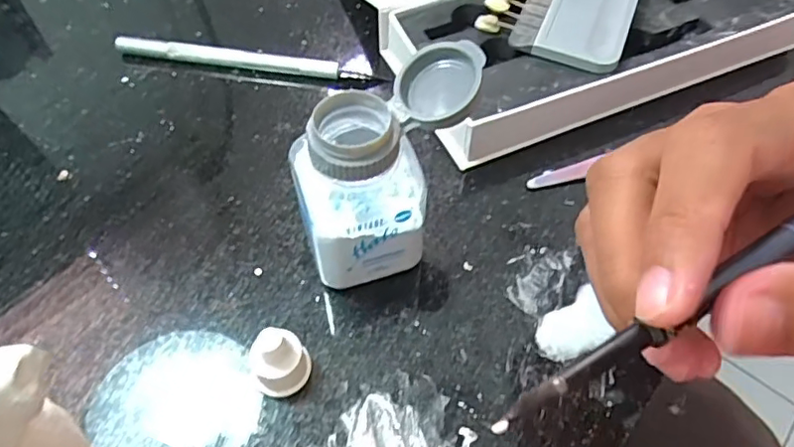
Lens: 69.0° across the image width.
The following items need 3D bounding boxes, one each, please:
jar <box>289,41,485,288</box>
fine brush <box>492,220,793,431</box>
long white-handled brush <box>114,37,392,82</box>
[{"bbox_3d":[-0.002,-0.015,0.204,0.068,0.075,0.035,-30,61,-19],"label":"jar"},{"bbox_3d":[0.094,0.005,0.140,0.169,0.004,0.008,-27,60,-13],"label":"fine brush"},{"bbox_3d":[-0.075,-0.083,0.290,0.134,0.009,0.011,7,56,4],"label":"long white-handled brush"}]

